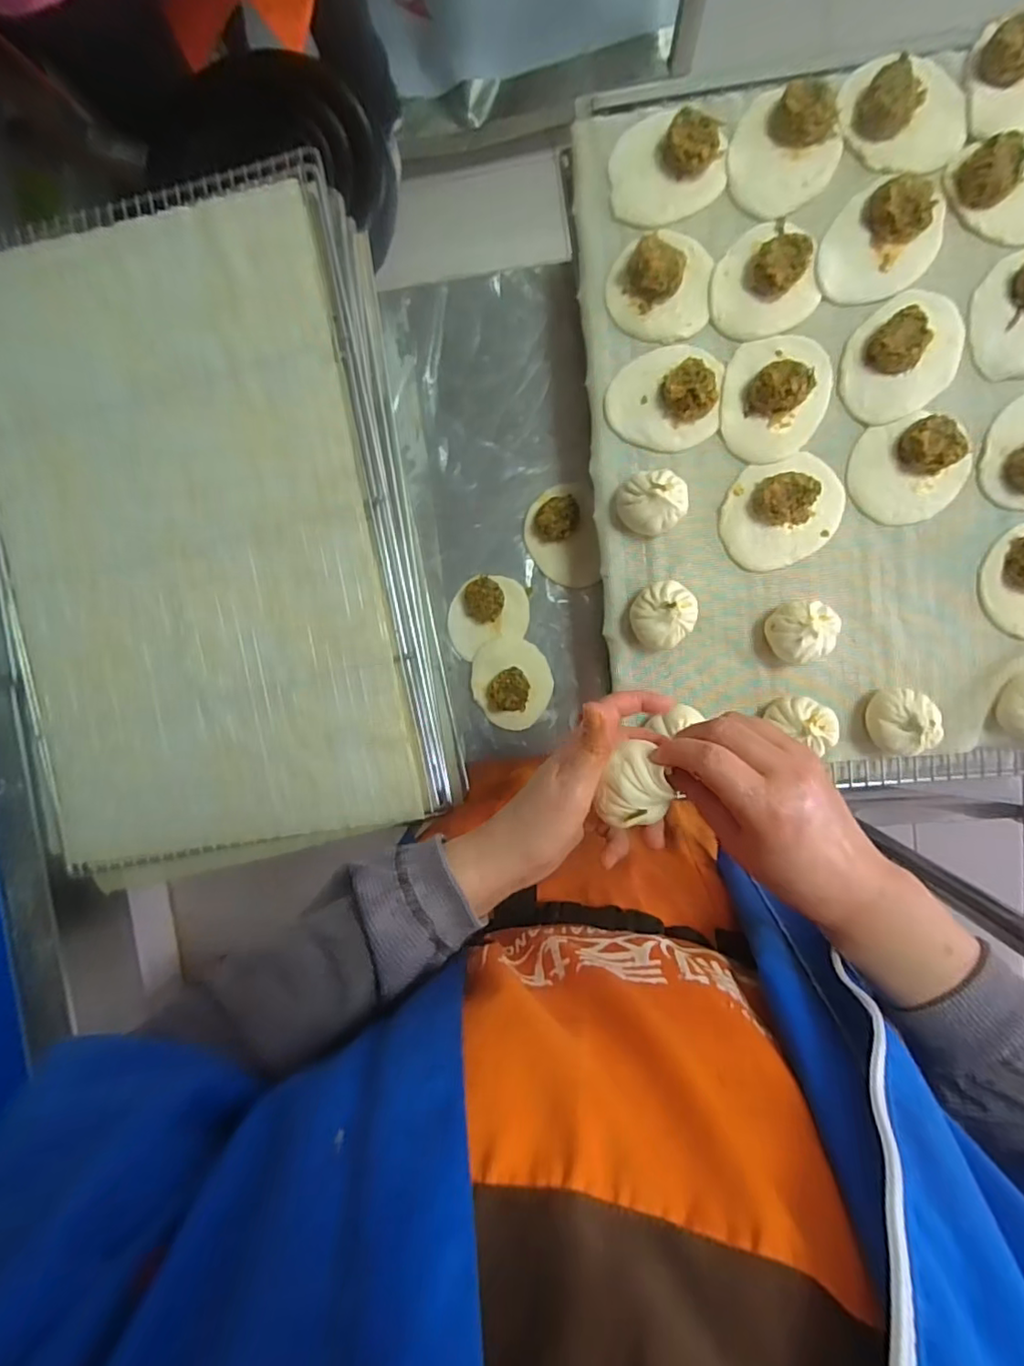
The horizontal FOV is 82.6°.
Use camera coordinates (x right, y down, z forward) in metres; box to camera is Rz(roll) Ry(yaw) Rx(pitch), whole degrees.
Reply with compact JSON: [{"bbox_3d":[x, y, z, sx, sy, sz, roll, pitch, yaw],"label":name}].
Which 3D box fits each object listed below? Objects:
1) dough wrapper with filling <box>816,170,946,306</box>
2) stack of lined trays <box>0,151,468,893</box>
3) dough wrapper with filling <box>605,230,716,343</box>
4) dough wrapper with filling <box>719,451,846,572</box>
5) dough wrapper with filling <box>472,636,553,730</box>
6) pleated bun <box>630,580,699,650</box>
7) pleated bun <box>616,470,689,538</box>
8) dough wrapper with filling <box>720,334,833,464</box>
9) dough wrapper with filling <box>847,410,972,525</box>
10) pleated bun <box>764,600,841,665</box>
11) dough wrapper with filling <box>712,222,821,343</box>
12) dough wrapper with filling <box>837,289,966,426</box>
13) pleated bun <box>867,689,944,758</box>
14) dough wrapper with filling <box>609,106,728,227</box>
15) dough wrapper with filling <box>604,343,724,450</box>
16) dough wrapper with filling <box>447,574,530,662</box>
[{"bbox_3d":[0.302,-0.361,0.471,0.083,0.027,0.106,39,98,2],"label":"dough wrapper with filling"},{"bbox_3d":[-0.300,-0.134,0.592,0.404,0.092,0.609,-9,93,4],"label":"stack of lined trays"},{"bbox_3d":[0.125,-0.336,0.490,0.085,0.031,0.080,1,95,6],"label":"dough wrapper with filling"},{"bbox_3d":[0.233,-0.147,0.495,0.100,0.027,0.088,-12,93,7],"label":"dough wrapper with filling"},{"bbox_3d":[-0.001,0.001,0.606,0.081,0.029,0.093,1,95,6],"label":"dough wrapper with filling"},{"bbox_3d":[0.131,-0.059,0.505,0.052,0.040,0.058,34,97,3],"label":"pleated bun"},{"bbox_3d":[0.120,-0.153,0.498,0.054,0.040,0.050,1,95,6],"label":"pleated bun"},{"bbox_3d":[0.224,-0.243,0.486,0.087,0.030,0.103,6,95,6],"label":"dough wrapper with filling"},{"bbox_3d":[0.330,-0.179,0.481,0.084,0.029,0.086,1,95,6],"label":"dough wrapper with filling"},{"bbox_3d":[0.245,-0.043,0.493,0.054,0.046,0.051,-6,94,7],"label":"pleated bun"},{"bbox_3d":[0.210,-0.340,0.482,0.087,0.028,0.087,-13,93,7],"label":"dough wrapper with filling"},{"bbox_3d":[0.324,-0.271,0.477,0.106,0.027,0.083,-41,90,8],"label":"dough wrapper with filling"},{"bbox_3d":[0.331,0.033,0.493,0.052,0.047,0.054,14,96,5],"label":"pleated bun"},{"bbox_3d":[0.132,-0.434,0.489,0.094,0.025,0.091,1,95,6],"label":"dough wrapper with filling"},{"bbox_3d":[0.131,-0.246,0.495,0.095,0.033,0.084,4,95,6],"label":"dough wrapper with filling"},{"bbox_3d":[-0.028,-0.071,0.604,0.088,0.025,0.072,-21,92,8],"label":"dough wrapper with filling"}]

